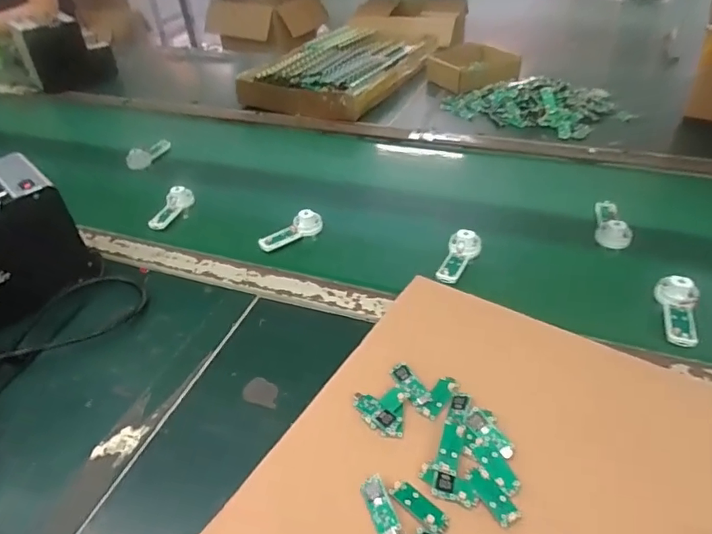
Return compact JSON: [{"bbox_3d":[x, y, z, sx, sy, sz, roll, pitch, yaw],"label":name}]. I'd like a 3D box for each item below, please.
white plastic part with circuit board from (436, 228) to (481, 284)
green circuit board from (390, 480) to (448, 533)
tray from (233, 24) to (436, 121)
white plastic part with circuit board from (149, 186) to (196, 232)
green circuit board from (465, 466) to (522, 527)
[{"bbox_3d":[0.131,-0.013,0.641,0.036,0.023,0.085,14,43,21],"label":"white plastic part with circuit board"},{"bbox_3d":[0.050,0.191,0.406,0.051,0.006,0.018,30,51,35],"label":"green circuit board"},{"bbox_3d":[-0.022,-0.464,1.143,0.288,0.061,0.454,19,45,26],"label":"tray"},{"bbox_3d":[-0.278,-0.091,0.767,0.030,0.022,0.089,7,41,14],"label":"white plastic part with circuit board"},{"bbox_3d":[0.111,0.183,0.409,0.019,0.004,0.048,-24,47,-21],"label":"green circuit board"}]

